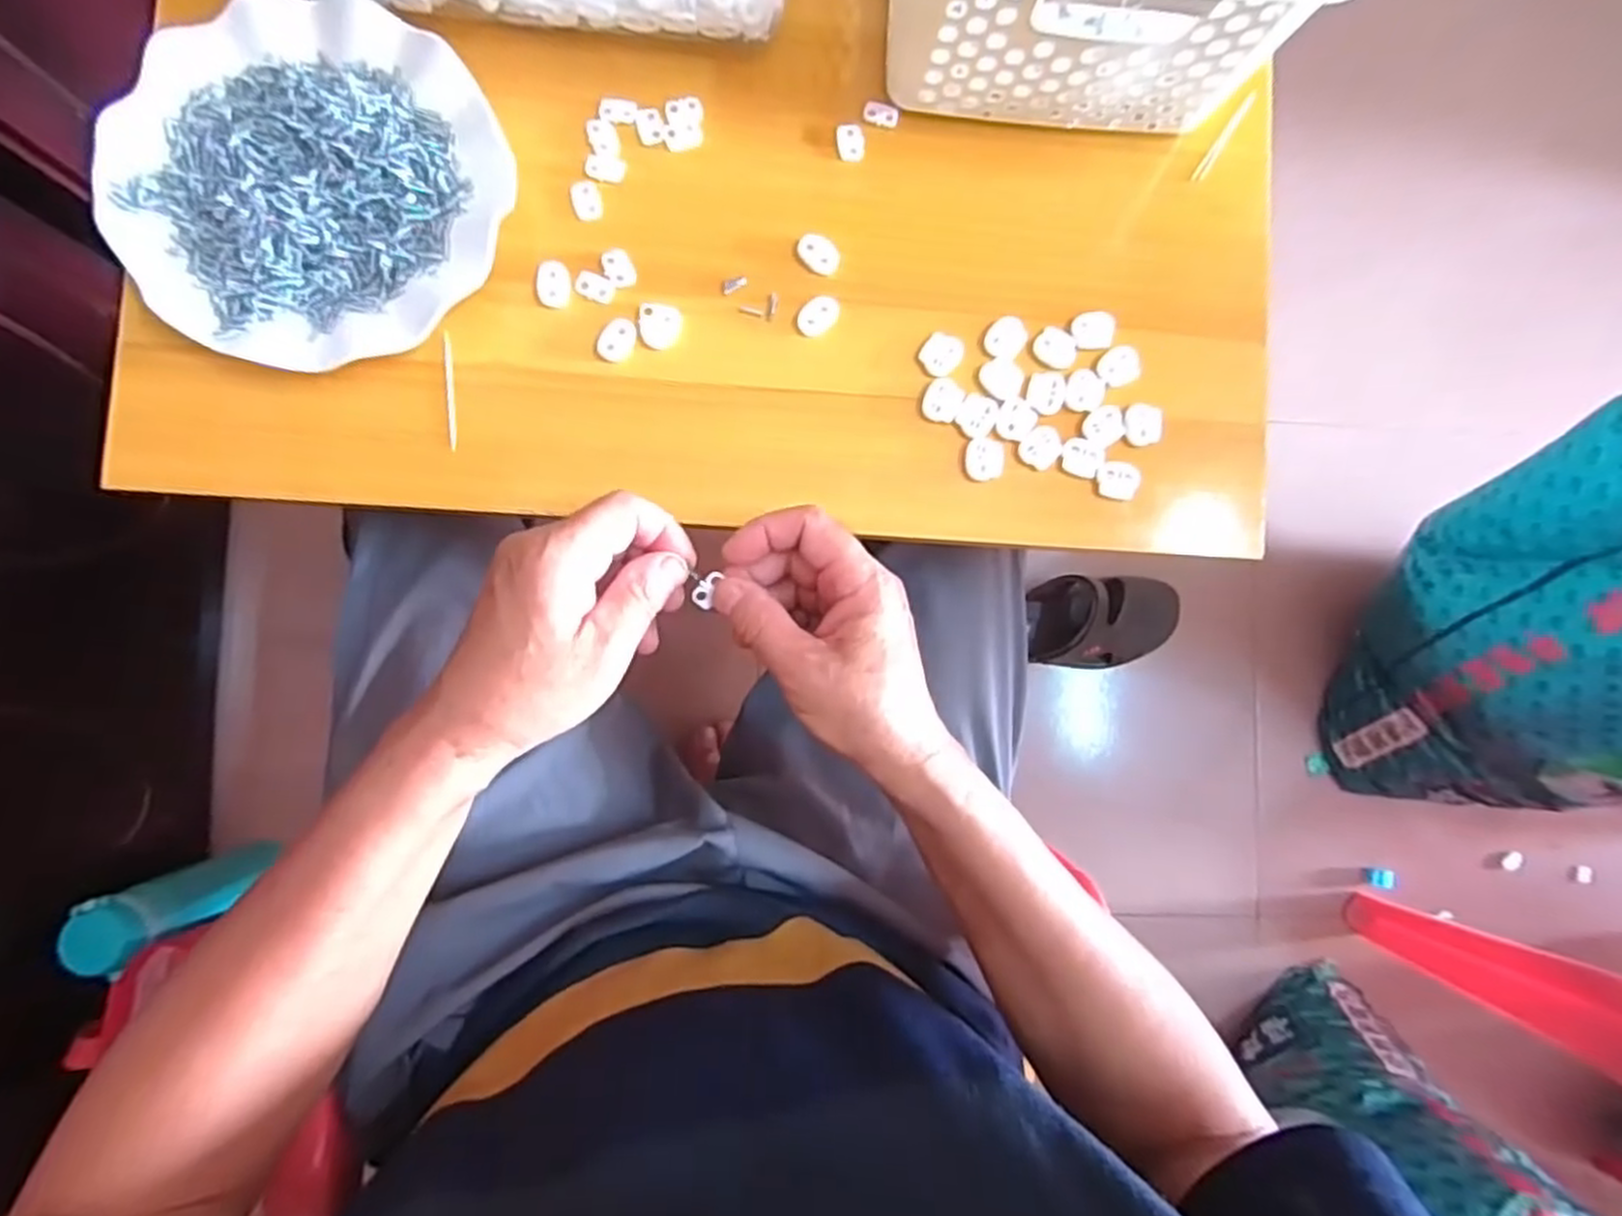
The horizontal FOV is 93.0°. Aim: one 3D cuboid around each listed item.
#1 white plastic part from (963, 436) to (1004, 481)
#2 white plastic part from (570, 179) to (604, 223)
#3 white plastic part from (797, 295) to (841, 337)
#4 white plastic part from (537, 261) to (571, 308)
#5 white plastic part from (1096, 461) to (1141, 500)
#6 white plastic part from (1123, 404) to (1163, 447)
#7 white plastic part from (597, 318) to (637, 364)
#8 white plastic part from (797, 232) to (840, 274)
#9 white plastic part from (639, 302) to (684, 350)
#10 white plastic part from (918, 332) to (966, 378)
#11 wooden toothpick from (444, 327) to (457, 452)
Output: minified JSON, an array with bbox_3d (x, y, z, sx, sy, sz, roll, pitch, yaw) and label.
[{"bbox_3d":[0.093,-0.079,0.409,0.020,0.004,0.022,8,85,-4],"label":"white plastic part"},{"bbox_3d":[-0.118,-0.215,0.406,0.015,0.004,0.021,-12,87,-5],"label":"white plastic part"},{"bbox_3d":[0.004,-0.155,0.409,0.025,0.004,0.016,-41,90,-6],"label":"white plastic part"},{"bbox_3d":[-0.134,-0.169,0.400,0.017,0.004,0.024,6,85,-4],"label":"white plastic part"},{"bbox_3d":[0.164,-0.069,0.410,0.022,0.005,0.019,11,85,-3],"label":"white plastic part"},{"bbox_3d":[0.179,-0.099,0.415,0.019,0.005,0.022,2,86,-4],"label":"white plastic part"},{"bbox_3d":[-0.101,-0.139,0.399,0.017,0.004,0.023,22,85,-2],"label":"white plastic part"},{"bbox_3d":[0.004,-0.189,0.410,0.024,0.004,0.018,35,84,-1],"label":"white plastic part"},{"bbox_3d":[-0.079,-0.148,0.403,0.022,0.004,0.023,2,86,-4],"label":"white plastic part"},{"bbox_3d":[0.070,-0.135,0.409,0.020,0.004,0.023,33,84,-1],"label":"white plastic part"},{"bbox_3d":[-0.185,-0.111,0.395,0.004,0.004,0.060,-5,86,-5],"label":"wooden toothpick"}]

